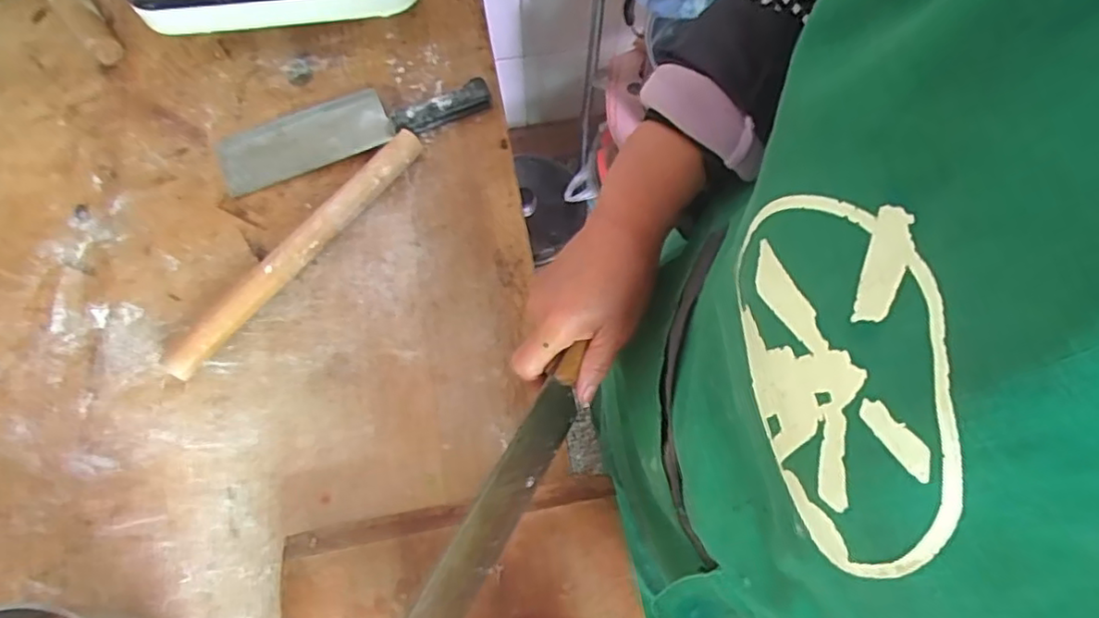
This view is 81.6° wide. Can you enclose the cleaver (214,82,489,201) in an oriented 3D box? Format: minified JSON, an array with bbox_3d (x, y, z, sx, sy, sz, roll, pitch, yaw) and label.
[{"bbox_3d":[-0.195,-0.185,0.625,0.266,0.024,0.078,-17,68,-5],"label":"cleaver"}]

